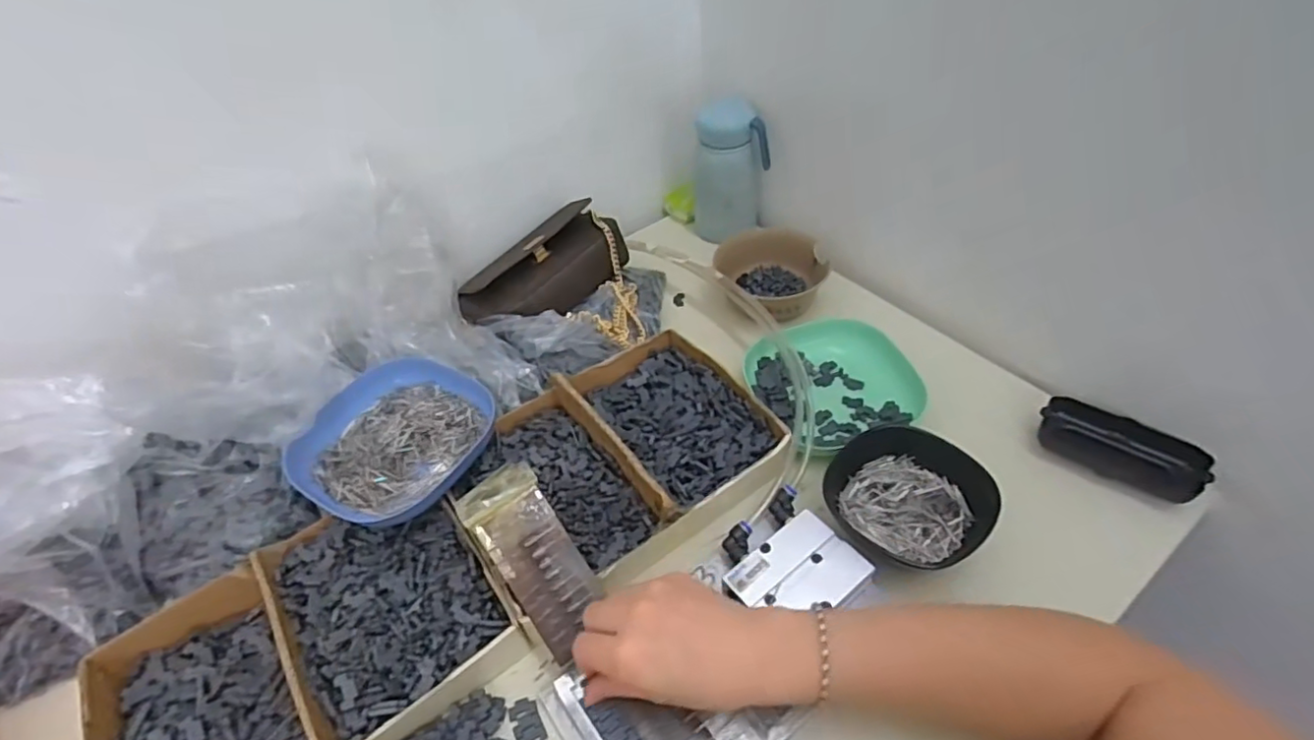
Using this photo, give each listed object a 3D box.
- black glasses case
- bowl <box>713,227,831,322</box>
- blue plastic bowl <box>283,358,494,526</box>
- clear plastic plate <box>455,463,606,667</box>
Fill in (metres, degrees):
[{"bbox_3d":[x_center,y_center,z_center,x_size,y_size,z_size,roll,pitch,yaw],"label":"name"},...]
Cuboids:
[{"bbox_3d":[0.358,0.058,0.483,0.106,0.031,0.046,31,57,31],"label":"black glasses case"},{"bbox_3d":[0.124,-0.100,0.635,0.112,0.061,0.102,-3,46,3],"label":"bowl"},{"bbox_3d":[-0.208,0.053,0.499,0.125,0.033,0.144,30,56,30],"label":"blue plastic bowl"},{"bbox_3d":[-0.079,0.123,0.411,0.053,0.008,0.121,-29,79,-20],"label":"clear plastic plate"}]

